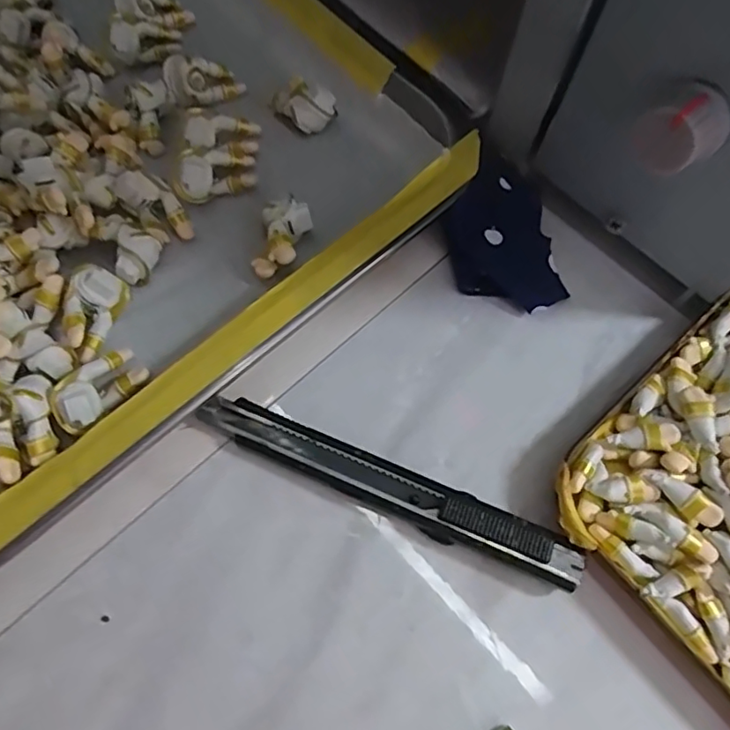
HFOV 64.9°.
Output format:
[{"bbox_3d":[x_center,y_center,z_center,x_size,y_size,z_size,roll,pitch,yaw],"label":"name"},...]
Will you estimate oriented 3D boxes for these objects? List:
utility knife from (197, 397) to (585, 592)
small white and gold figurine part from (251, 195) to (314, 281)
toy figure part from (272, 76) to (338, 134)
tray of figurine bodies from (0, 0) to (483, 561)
[{"bbox_3d":[0.006,0.040,0.189,0.130,0.012,0.016,22,67,7],"label":"utility knife"},{"bbox_3d":[-0.032,-0.047,0.216,0.016,0.015,0.030,17,67,5],"label":"small white and gold figurine part"},{"bbox_3d":[-0.026,-0.110,0.245,0.024,0.018,0.018,41,72,14],"label":"toy figure part"},{"bbox_3d":[-0.170,-0.128,0.246,0.265,0.037,0.383,-41,74,-18],"label":"tray of figurine bodies"}]

